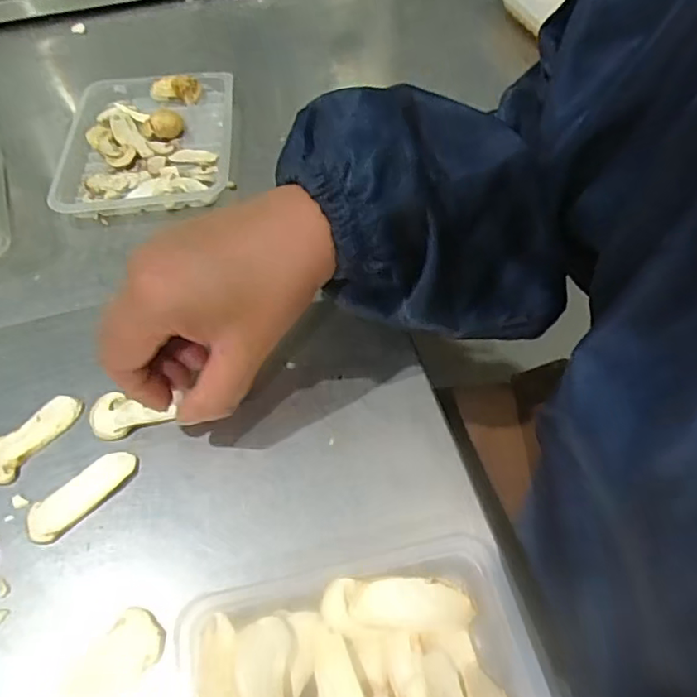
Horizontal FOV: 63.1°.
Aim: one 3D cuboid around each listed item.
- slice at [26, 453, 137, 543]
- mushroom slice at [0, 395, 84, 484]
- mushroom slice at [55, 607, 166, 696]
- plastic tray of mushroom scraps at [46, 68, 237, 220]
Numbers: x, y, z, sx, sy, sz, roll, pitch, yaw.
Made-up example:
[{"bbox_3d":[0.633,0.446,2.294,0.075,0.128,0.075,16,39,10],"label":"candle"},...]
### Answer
[{"bbox_3d":[-0.142,0.077,0.303,0.060,0.004,0.025,-39,62,-21],"label":"slice"},{"bbox_3d":[-0.183,0.050,0.324,0.033,0.004,0.063,38,66,26],"label":"mushroom slice"},{"bbox_3d":[-0.109,0.145,0.255,0.026,0.004,0.055,36,65,25],"label":"mushroom slice"},{"bbox_3d":[-0.168,-0.176,0.481,0.134,0.025,0.178,-6,55,0],"label":"plastic tray of mushroom scraps"}]

